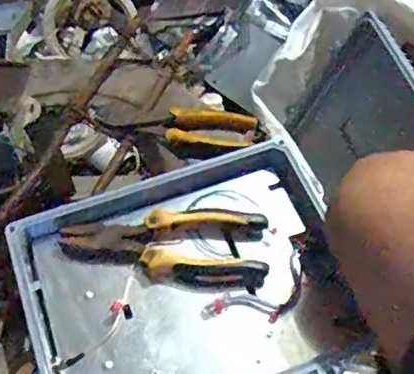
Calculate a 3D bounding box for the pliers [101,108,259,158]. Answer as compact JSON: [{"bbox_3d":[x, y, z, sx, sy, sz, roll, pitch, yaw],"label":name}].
[{"bbox_3d":[-0.027,-0.061,0.646,0.160,0.023,0.055,0,55,4],"label":"pliers"}]

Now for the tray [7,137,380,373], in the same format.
[{"bbox_3d":[-0.015,0.085,0.517,0.277,0.041,0.219,-18,56,-9],"label":"tray"}]

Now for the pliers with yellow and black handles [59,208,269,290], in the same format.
[{"bbox_3d":[-0.037,0.054,0.538,0.180,0.026,0.068,1,55,5],"label":"pliers with yellow and black handles"}]

